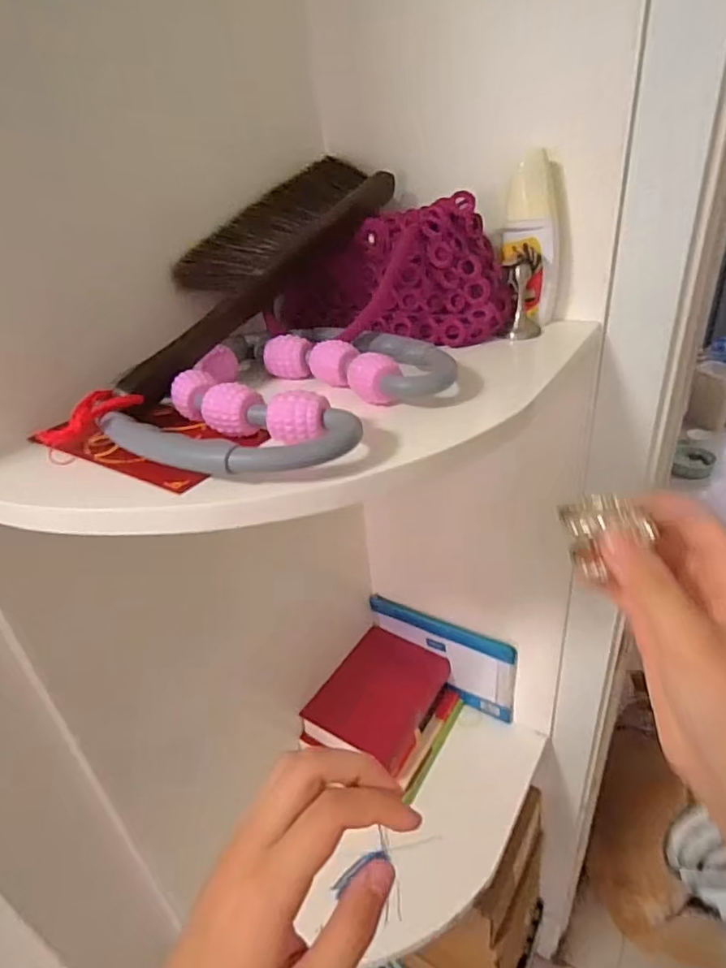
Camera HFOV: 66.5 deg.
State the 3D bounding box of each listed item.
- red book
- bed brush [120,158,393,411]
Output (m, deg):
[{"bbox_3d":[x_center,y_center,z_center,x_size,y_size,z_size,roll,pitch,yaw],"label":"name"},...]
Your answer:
[{"bbox_3d":[0.025,0.335,0.879,0.144,0.054,0.225,15,36,31],"label":"red book"},{"bbox_3d":[-0.094,-0.190,0.492,0.108,0.057,0.353,13,56,29],"label":"bed brush"}]

